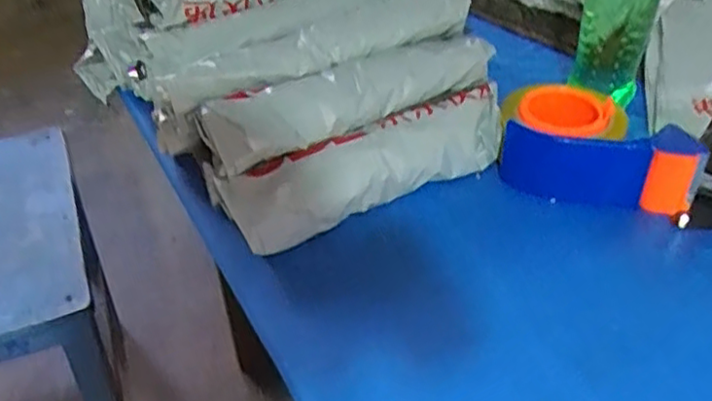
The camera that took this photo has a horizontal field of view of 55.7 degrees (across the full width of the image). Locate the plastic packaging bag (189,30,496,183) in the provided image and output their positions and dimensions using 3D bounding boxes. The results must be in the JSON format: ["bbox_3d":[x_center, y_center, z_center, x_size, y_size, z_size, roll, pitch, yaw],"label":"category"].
[{"bbox_3d":[0.001,-0.087,0.563,0.260,0.035,0.061,-16,42,-18],"label":"plastic packaging bag"}]

